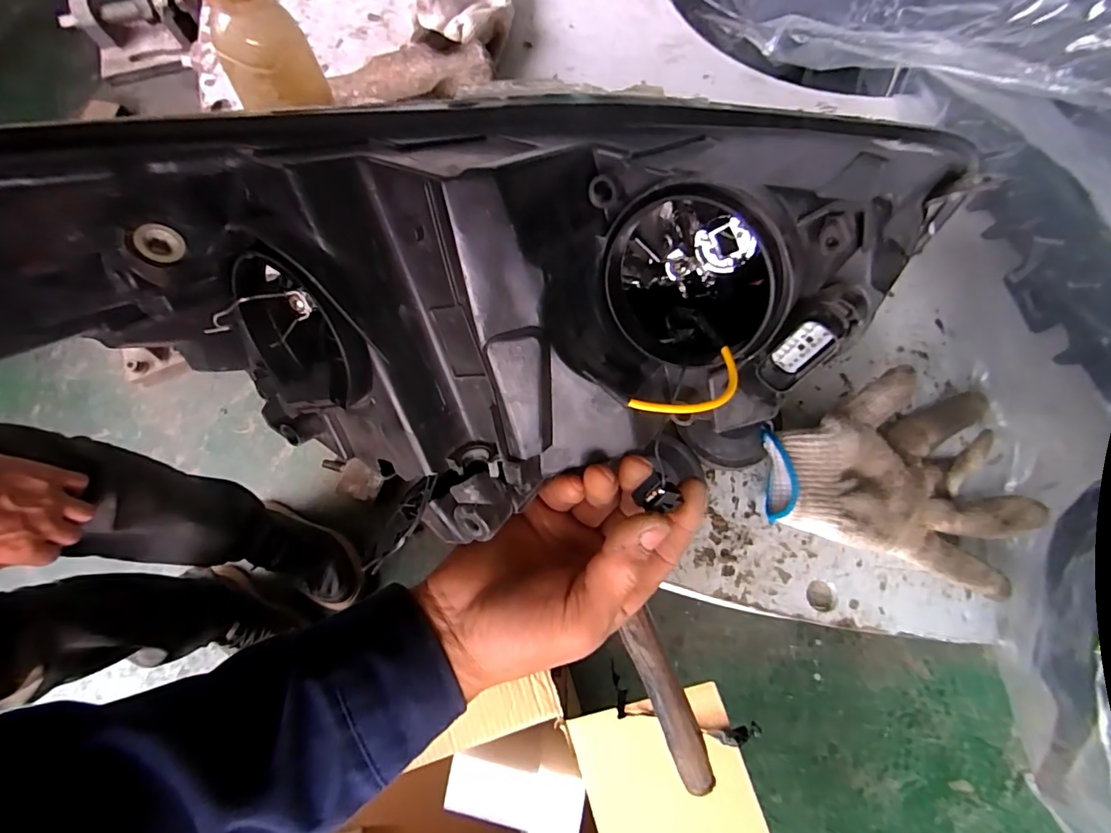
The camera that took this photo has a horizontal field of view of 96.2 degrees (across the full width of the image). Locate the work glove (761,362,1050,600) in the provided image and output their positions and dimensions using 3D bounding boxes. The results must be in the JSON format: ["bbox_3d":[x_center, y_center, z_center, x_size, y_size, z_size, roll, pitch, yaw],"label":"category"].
[{"bbox_3d":[0.237,0.037,0.358,0.172,0.050,0.142,20,75,7],"label":"work glove"}]

